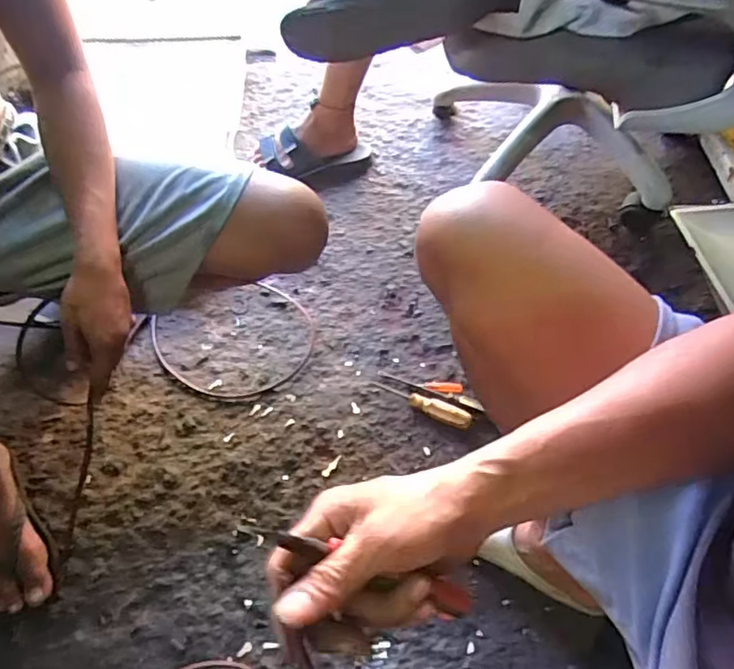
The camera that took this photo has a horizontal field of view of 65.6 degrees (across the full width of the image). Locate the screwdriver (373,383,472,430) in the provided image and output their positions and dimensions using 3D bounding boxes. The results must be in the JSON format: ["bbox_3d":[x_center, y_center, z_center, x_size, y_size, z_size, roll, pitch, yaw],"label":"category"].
[{"bbox_3d":[0.081,0.105,0.866,0.159,0.034,0.025,23,59,16],"label":"screwdriver"}]

